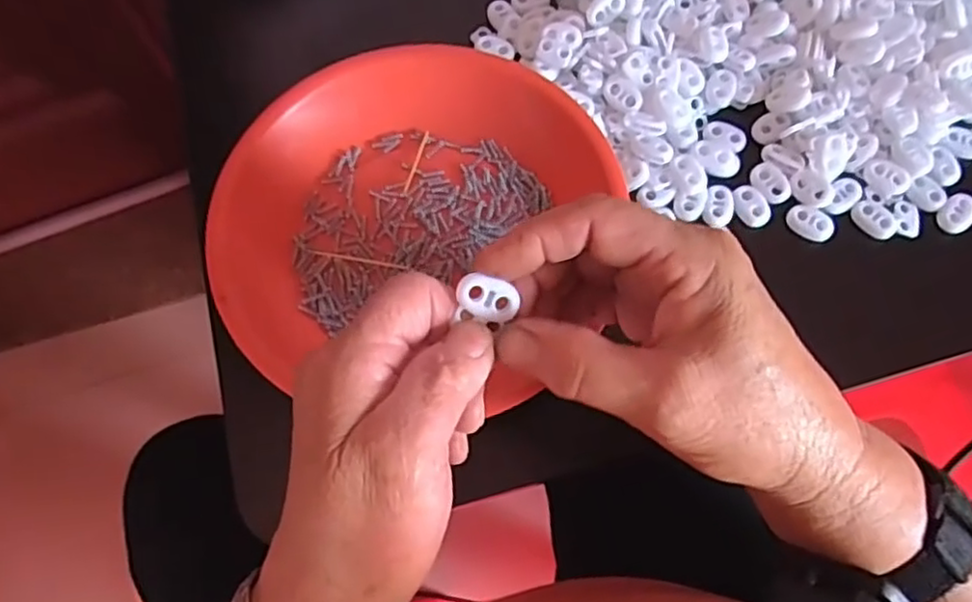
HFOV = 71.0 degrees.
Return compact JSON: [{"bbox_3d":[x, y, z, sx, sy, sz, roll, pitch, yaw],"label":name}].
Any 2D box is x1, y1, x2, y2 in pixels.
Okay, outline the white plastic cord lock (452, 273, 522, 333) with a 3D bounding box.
[{"bbox_3d":[0.000,0.000,0.240,0.023,0.009,0.014,28,98,-12],"label":"white plastic cord lock"}]

